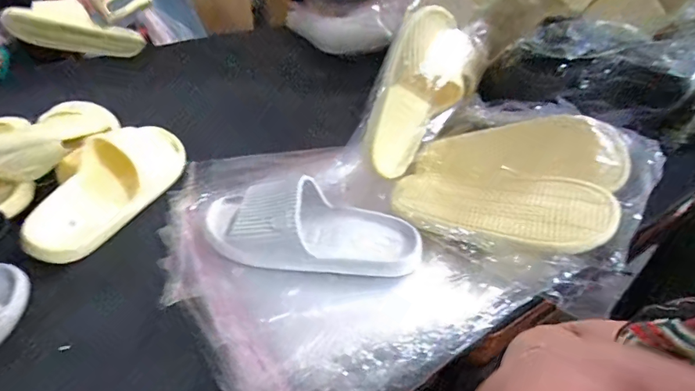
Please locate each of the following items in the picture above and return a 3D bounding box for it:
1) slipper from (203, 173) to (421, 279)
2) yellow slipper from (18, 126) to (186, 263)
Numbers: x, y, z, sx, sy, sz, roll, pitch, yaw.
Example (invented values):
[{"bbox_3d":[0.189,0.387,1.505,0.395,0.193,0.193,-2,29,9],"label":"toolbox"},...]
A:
[{"bbox_3d":[-0.042,0.030,0.493,0.252,0.055,0.105,4,40,3],"label":"slipper"},{"bbox_3d":[-0.308,-0.025,0.559,0.092,0.058,0.255,13,41,13],"label":"yellow slipper"}]

